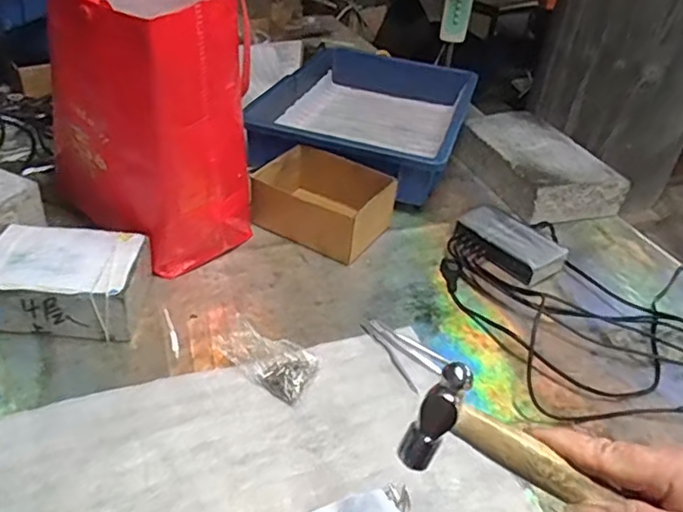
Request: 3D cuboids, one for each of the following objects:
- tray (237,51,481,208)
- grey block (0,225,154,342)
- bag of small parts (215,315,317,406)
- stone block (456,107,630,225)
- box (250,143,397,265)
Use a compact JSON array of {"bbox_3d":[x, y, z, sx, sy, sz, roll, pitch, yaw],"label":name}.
[{"bbox_3d":[0.042,-0.229,0.976,0.305,0.074,0.401,14,37,11],"label":"tray"},{"bbox_3d":[-0.282,0.026,0.621,0.148,0.070,0.108,3,36,-5],"label":"grey block"},{"bbox_3d":[-0.069,0.091,0.583,0.096,0.039,0.058,24,40,23],"label":"bag of small parts"},{"bbox_3d":[0.298,-0.144,0.937,0.159,0.061,0.240,-10,39,-21],"label":"stone block"},{"bbox_3d":[-0.022,-0.070,0.779,0.160,0.076,0.122,20,38,18],"label":"box"}]

